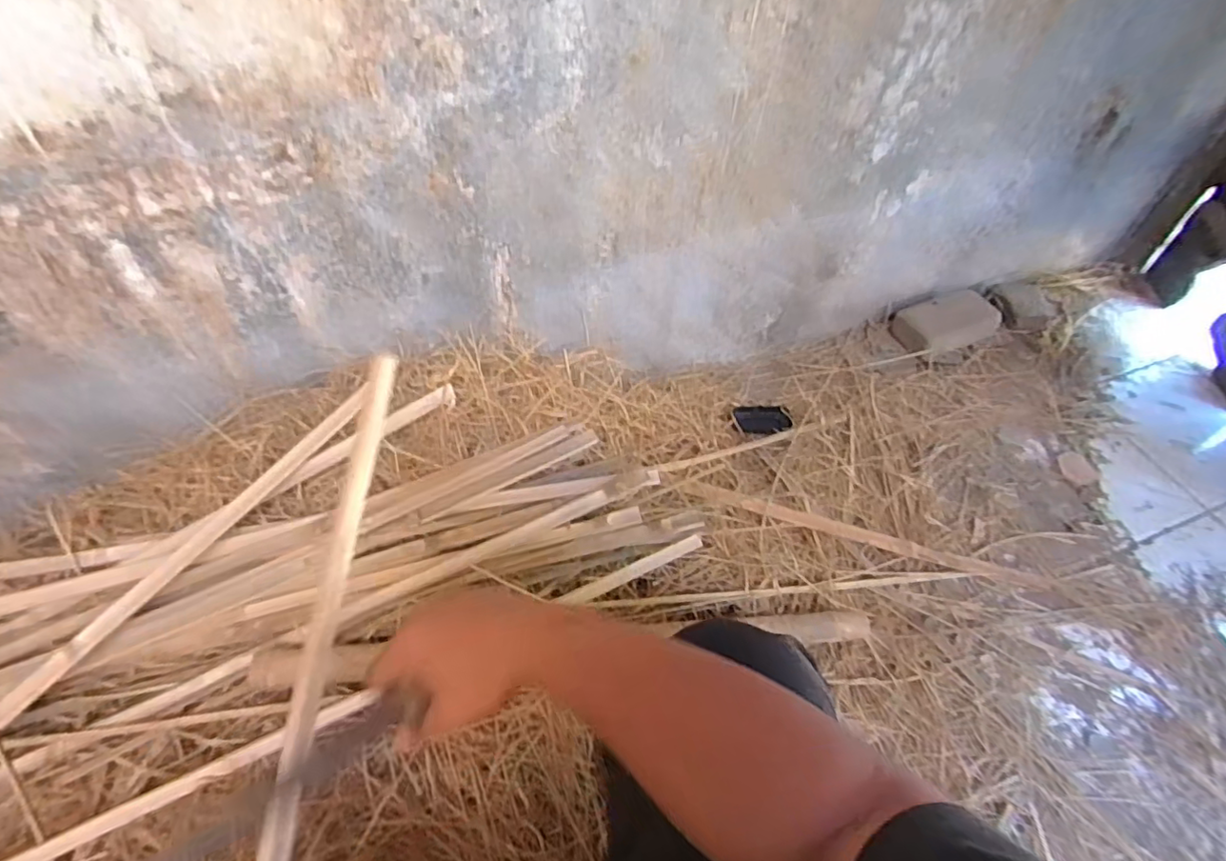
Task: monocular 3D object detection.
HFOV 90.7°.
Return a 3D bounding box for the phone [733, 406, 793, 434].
[{"bbox_3d":[0.280,-0.022,1.126,0.112,0.015,0.061,-4,56,-12],"label":"phone"}]

